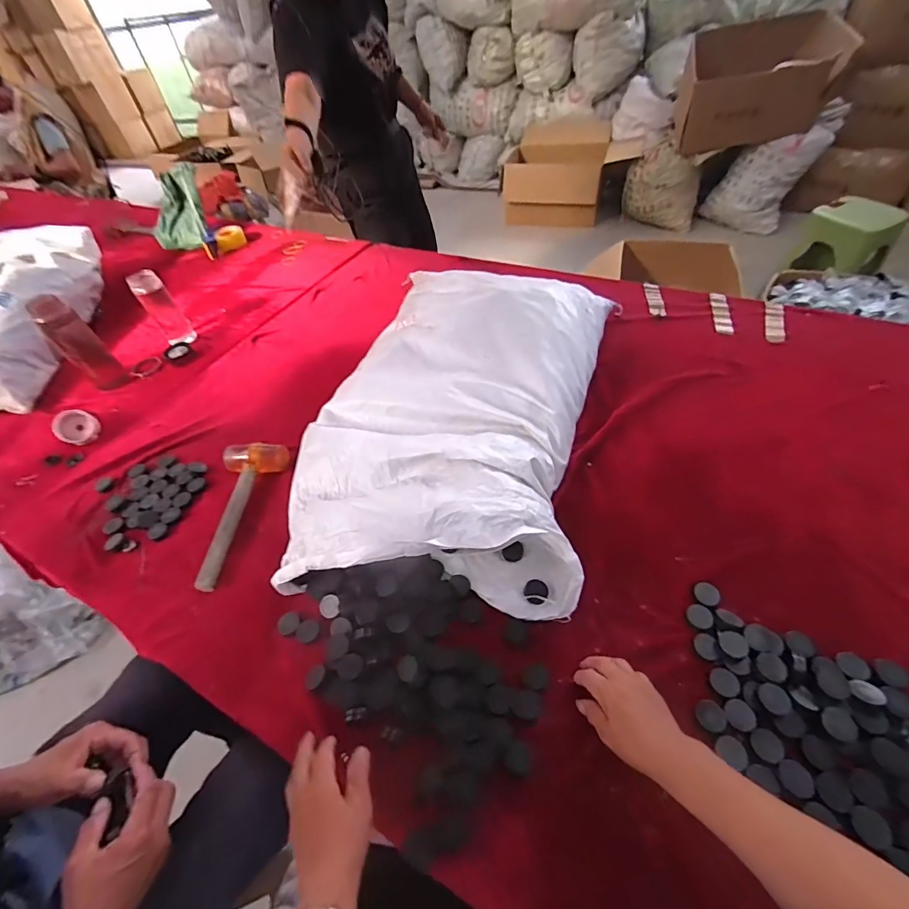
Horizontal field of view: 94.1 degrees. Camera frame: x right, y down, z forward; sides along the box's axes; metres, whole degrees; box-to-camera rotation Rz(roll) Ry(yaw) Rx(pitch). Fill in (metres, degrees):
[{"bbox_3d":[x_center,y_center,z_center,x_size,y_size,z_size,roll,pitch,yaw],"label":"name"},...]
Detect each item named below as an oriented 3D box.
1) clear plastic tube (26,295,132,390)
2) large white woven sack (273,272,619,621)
[{"bbox_3d":[-0.866,-0.252,0.983,0.057,0.213,0.075,32,60,29],"label":"clear plastic tube"},{"bbox_3d":[-0.003,-0.081,0.791,0.501,0.150,0.731,8,50,13],"label":"large white woven sack"}]

